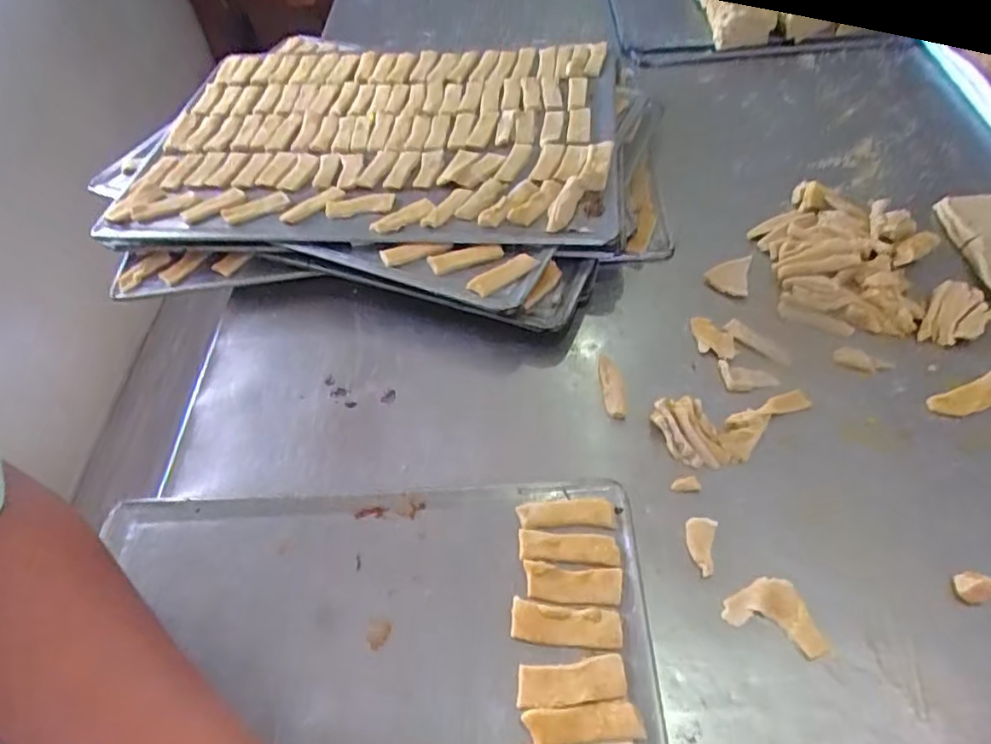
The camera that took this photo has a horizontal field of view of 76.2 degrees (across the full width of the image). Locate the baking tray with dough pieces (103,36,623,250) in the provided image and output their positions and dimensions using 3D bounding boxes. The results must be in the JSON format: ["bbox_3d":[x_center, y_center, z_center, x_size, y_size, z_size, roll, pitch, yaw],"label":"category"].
[{"bbox_3d":[-0.111,-0.244,0.633,0.450,0.031,0.367,4,52,10],"label":"baking tray with dough pieces"}]

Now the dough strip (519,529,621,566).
[{"bbox_3d":[0.044,0.105,0.376,0.059,0.004,0.019,1,50,6],"label":"dough strip"}]

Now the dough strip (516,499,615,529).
[{"bbox_3d":[0.044,0.088,0.390,0.058,0.004,0.018,-3,50,2],"label":"dough strip"}]

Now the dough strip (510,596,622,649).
[{"bbox_3d":[0.039,0.140,0.349,0.060,0.004,0.021,5,51,8],"label":"dough strip"}]

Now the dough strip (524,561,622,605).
[{"bbox_3d":[0.045,0.121,0.362,0.054,0.004,0.022,3,51,7],"label":"dough strip"}]

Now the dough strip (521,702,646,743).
[{"bbox_3d":[0.044,0.177,0.317,0.058,0.004,0.017,-5,50,0],"label":"dough strip"}]

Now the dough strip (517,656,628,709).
[{"bbox_3d":[0.040,0.162,0.330,0.055,0.004,0.021,-5,50,0],"label":"dough strip"}]

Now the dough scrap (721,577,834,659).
[{"bbox_3d":[0.157,0.132,0.349,0.053,0.005,0.033,20,54,19],"label":"dough scrap"}]

